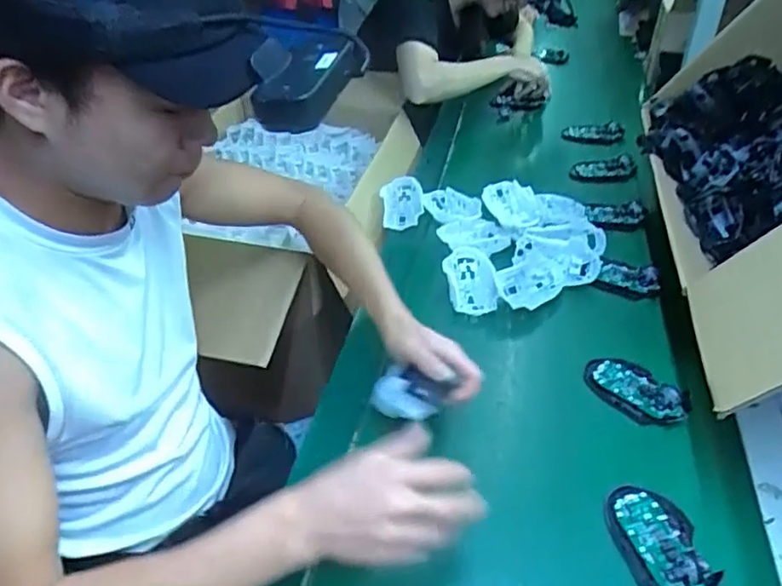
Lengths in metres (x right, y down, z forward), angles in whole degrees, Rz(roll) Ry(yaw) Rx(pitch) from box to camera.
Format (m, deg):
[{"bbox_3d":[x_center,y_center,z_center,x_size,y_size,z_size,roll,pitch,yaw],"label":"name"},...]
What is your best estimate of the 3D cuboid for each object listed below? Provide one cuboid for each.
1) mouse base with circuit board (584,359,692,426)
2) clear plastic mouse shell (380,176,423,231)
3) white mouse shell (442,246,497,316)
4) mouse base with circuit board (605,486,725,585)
[{"bbox_3d":[0.278,0.109,0.720,0.064,0.020,0.114,-29,45,-31],"label":"mouse base with circuit board"},{"bbox_3d":[0.018,-0.147,1.024,0.065,0.028,0.103,3,60,-5],"label":"clear plastic mouse shell"},{"bbox_3d":[0.108,-0.018,0.873,0.072,0.032,0.125,2,38,4],"label":"white mouse shell"},{"bbox_3d":[0.243,0.223,0.575,0.074,0.018,0.111,-6,38,-6],"label":"mouse base with circuit board"}]

